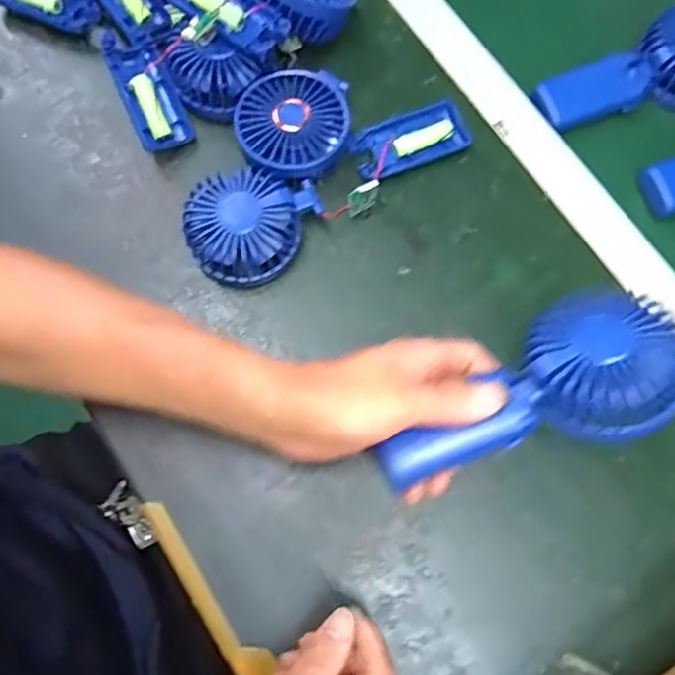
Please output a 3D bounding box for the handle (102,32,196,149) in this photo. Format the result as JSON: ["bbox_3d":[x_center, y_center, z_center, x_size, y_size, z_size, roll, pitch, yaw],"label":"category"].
[{"bbox_3d":[-0.155,-0.198,0.490,0.042,0.023,0.096,-30,96,-8],"label":"handle"}]

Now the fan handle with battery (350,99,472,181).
[{"bbox_3d":[0.059,-0.160,0.502,0.093,0.012,0.047,-21,77,-6],"label":"fan handle with battery"}]

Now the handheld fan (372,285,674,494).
[{"bbox_3d":[0.108,0.038,0.344,0.174,0.030,0.080,-30,78,5],"label":"handheld fan"}]

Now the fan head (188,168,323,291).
[{"bbox_3d":[-0.067,-0.086,0.463,0.078,0.045,0.093,30,78,7],"label":"fan head"}]

